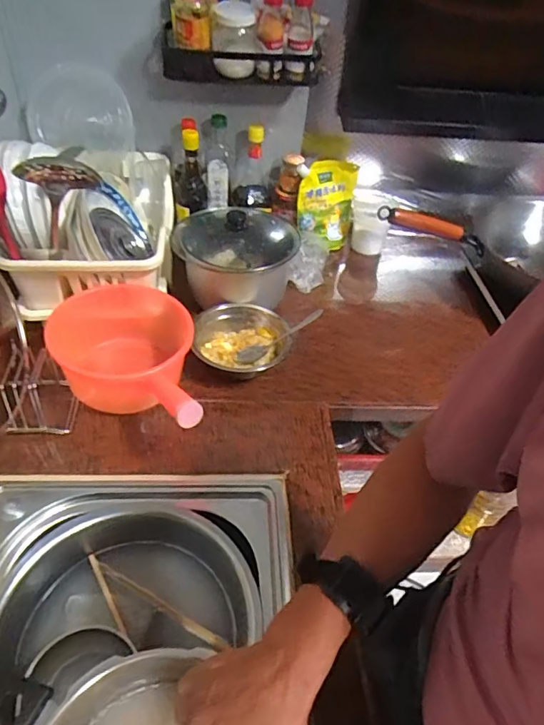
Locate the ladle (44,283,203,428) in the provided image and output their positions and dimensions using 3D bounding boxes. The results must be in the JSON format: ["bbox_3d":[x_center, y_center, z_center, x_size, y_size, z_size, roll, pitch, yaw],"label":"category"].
[{"bbox_3d":[-0.189,0.010,0.769,0.185,0.127,0.320,-28,53,-30],"label":"ladle"}]

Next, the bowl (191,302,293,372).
[{"bbox_3d":[-0.054,-0.036,0.878,0.159,0.061,0.148,3,44,-3],"label":"bowl"}]

